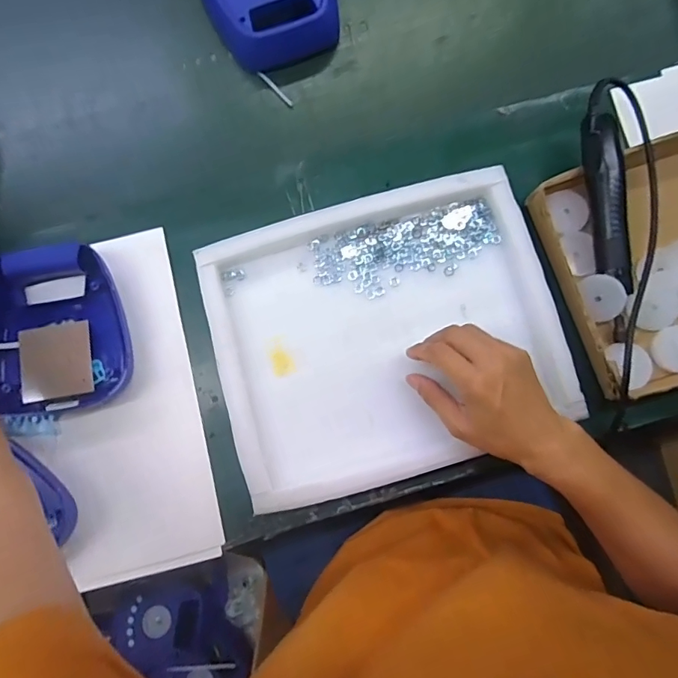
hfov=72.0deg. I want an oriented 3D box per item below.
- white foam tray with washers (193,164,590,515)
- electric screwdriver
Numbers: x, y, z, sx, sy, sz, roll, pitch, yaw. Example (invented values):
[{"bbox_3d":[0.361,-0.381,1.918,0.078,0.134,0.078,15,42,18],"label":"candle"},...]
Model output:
[{"bbox_3d":[0.048,-0.008,0.503,0.355,0.032,0.303,-15,81,-1],"label":"white foam tray with washers"},{"bbox_3d":[0.294,-0.148,0.511,0.033,0.030,0.188,-9,91,-2],"label":"electric screwdriver"}]

